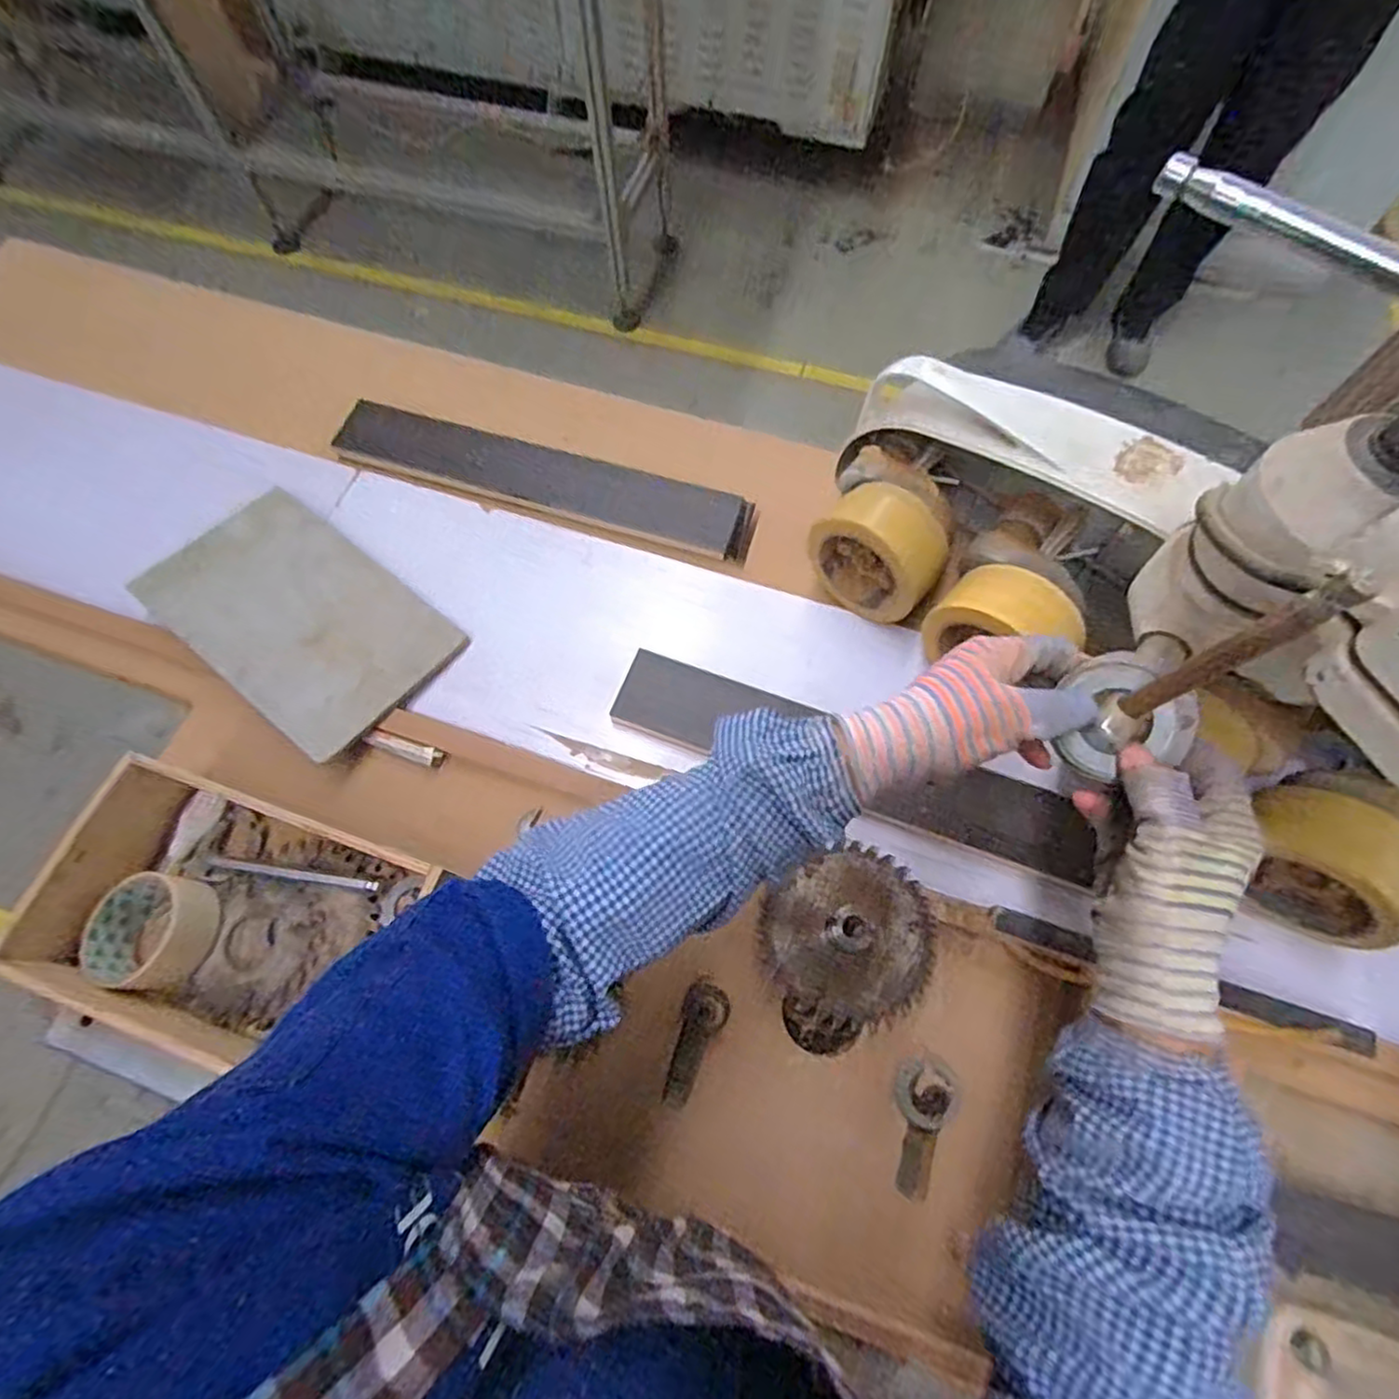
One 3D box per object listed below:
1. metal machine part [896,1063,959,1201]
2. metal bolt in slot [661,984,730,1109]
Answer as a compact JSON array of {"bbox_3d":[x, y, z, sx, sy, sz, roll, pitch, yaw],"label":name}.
[{"bbox_3d":[0.164,0.320,0.509,0.042,0.019,0.090,24,70,10],"label":"metal machine part"},{"bbox_3d":[-0.007,0.269,0.530,0.035,0.011,0.090,25,70,11],"label":"metal bolt in slot"}]

